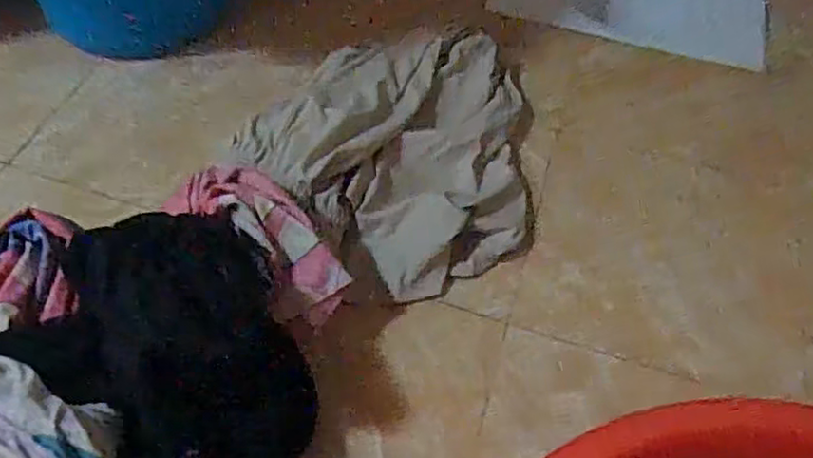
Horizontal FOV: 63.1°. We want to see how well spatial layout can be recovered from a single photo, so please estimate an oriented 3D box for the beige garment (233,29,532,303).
[{"bbox_3d":[0.022,-0.110,0.788,0.326,0.070,0.368,35,60,20],"label":"beige garment"}]

